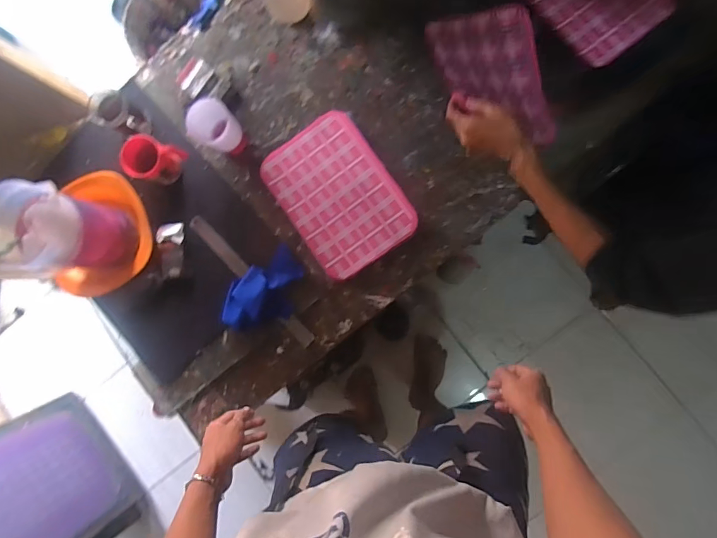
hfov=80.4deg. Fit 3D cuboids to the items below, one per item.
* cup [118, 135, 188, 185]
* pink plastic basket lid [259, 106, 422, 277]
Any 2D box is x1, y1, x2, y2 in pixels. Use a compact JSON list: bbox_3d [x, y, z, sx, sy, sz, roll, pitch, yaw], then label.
[{"bbox_3d":[-0.381,-0.203,0.790,0.067,0.090,0.085,35,92,8],"label":"cup"},{"bbox_3d":[-0.038,-0.137,0.783,0.194,0.011,0.275,-34,83,5],"label":"pink plastic basket lid"}]

